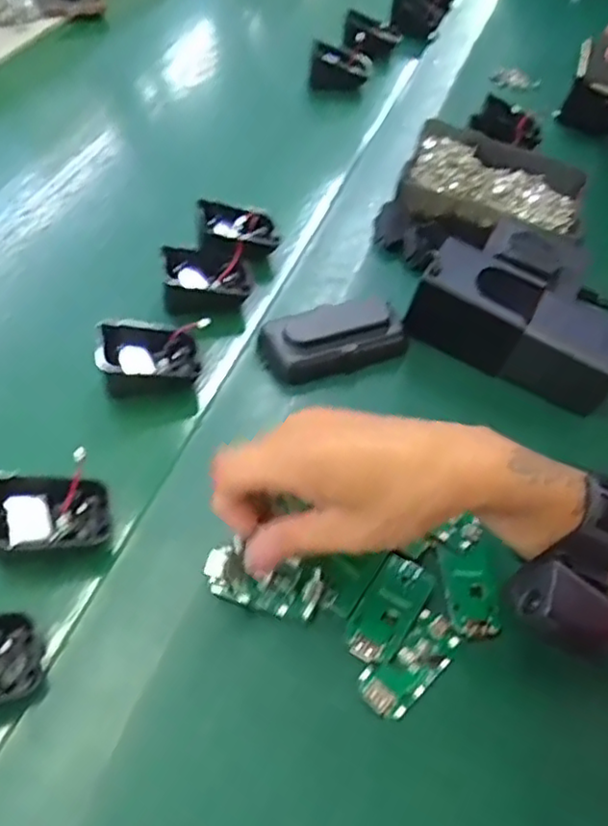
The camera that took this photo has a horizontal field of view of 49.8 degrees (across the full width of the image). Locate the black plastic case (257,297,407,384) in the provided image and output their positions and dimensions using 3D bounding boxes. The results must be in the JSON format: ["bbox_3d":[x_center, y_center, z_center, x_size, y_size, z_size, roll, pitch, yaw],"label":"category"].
[{"bbox_3d":[0.022,-0.054,0.474,0.104,0.029,0.047,-14,55,-17],"label":"black plastic case"}]

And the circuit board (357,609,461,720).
[{"bbox_3d":[0.059,0.137,0.357,0.064,0.007,0.028,-35,64,-29],"label":"circuit board"}]

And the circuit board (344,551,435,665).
[{"bbox_3d":[0.049,0.109,0.371,0.031,0.006,0.065,30,55,16],"label":"circuit board"}]

